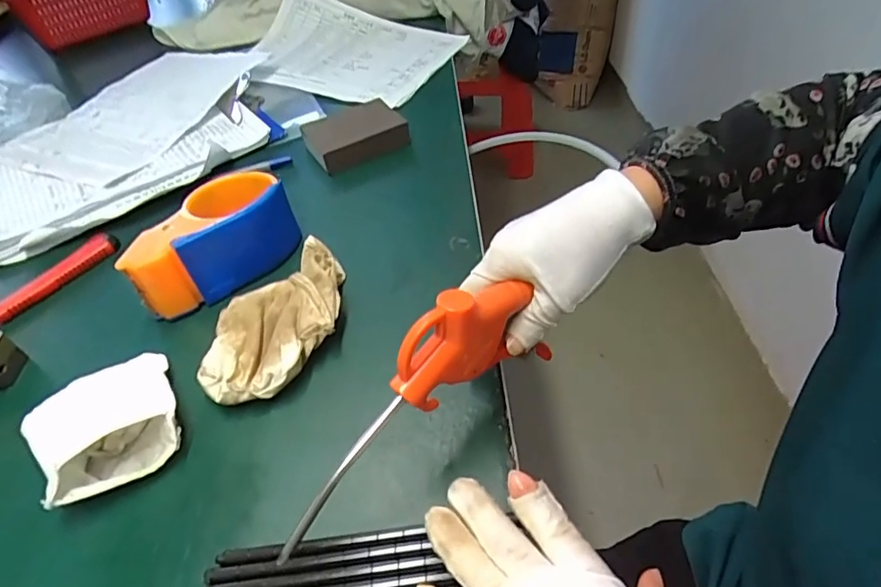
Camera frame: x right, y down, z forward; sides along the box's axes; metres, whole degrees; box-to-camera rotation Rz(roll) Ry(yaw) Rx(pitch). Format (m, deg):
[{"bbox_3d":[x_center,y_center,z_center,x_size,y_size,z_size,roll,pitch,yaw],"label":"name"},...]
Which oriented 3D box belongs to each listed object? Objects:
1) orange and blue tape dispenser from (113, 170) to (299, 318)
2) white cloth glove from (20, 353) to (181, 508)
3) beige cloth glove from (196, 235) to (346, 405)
[{"bbox_3d":[-0.181,-0.045,0.418,0.071,0.052,0.137,32,58,31],"label":"orange and blue tape dispenser"},{"bbox_3d":[-0.212,0.080,0.334,0.078,0.040,0.088,-29,50,-19],"label":"white cloth glove"},{"bbox_3d":[-0.114,0.022,0.380,0.076,0.031,0.133,22,53,25],"label":"beige cloth glove"}]

